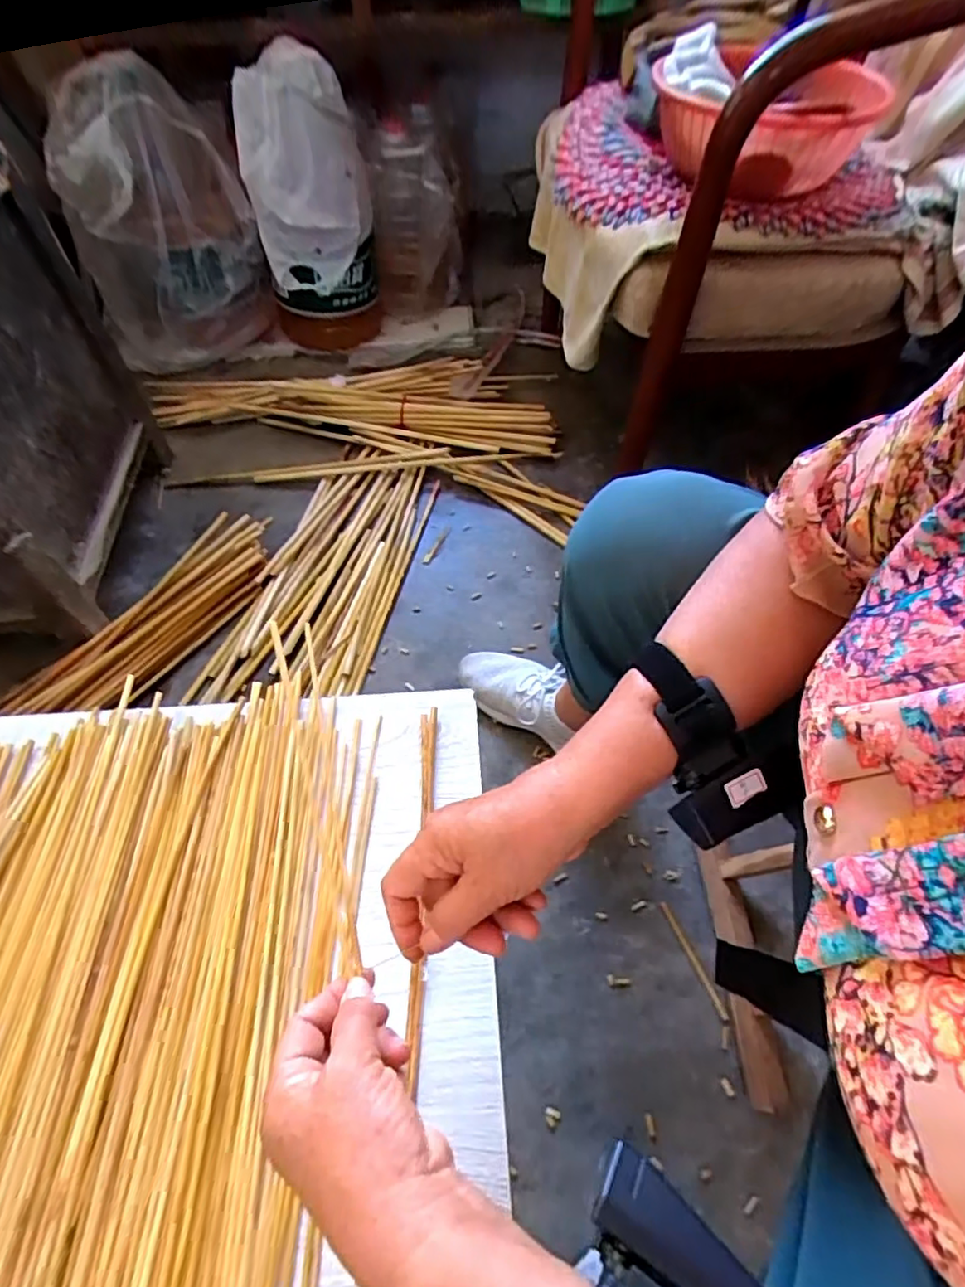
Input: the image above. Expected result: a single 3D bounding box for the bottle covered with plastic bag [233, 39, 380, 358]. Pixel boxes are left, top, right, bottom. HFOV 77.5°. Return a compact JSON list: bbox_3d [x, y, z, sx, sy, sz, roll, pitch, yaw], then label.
[{"bbox_3d":[-0.329,-0.829,1.161,0.218,0.452,0.162,-10,58,-4],"label":"bottle covered with plastic bag"}]

